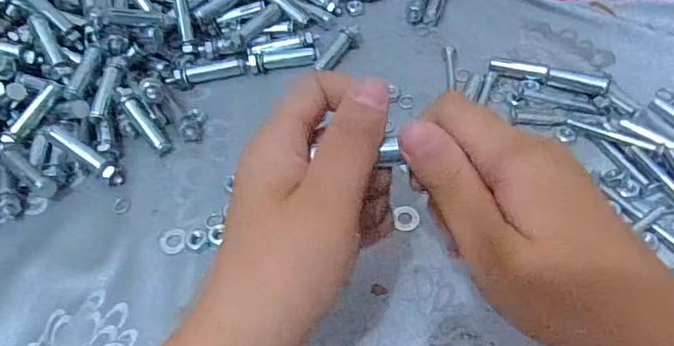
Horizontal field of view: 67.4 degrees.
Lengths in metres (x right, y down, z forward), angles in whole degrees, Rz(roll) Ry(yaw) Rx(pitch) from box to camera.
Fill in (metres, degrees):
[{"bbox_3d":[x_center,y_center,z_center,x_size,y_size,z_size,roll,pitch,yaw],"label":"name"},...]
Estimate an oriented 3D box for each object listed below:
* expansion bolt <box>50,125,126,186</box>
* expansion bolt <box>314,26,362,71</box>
[{"bbox_3d":[-0.159,-0.012,0.324,0.055,0.009,0.011,37,62,-2],"label":"expansion bolt"},{"bbox_3d":[0.001,-0.095,0.384,0.011,0.011,0.052,28,62,23],"label":"expansion bolt"}]

